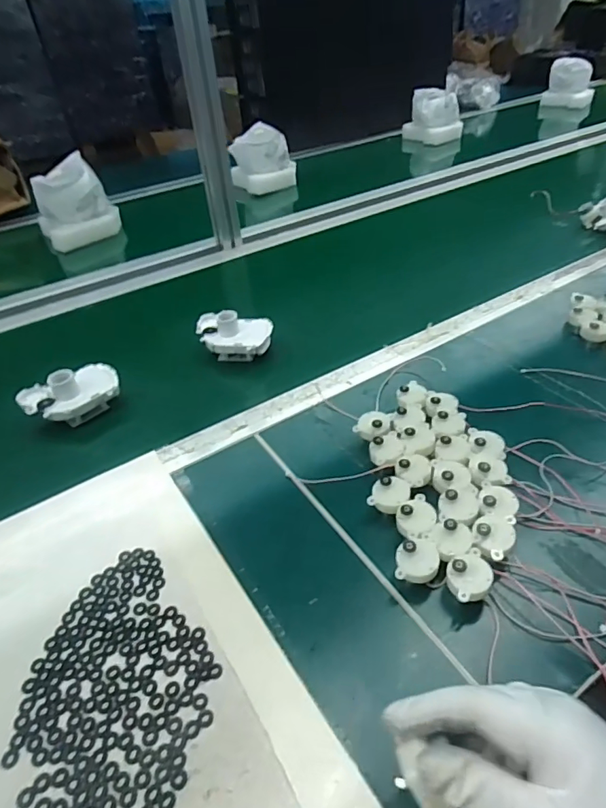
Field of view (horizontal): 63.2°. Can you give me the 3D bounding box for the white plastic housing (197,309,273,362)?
[{"bbox_3d":[-0.093,-0.092,0.659,0.100,0.054,0.064,4,43,12],"label":"white plastic housing"}]

